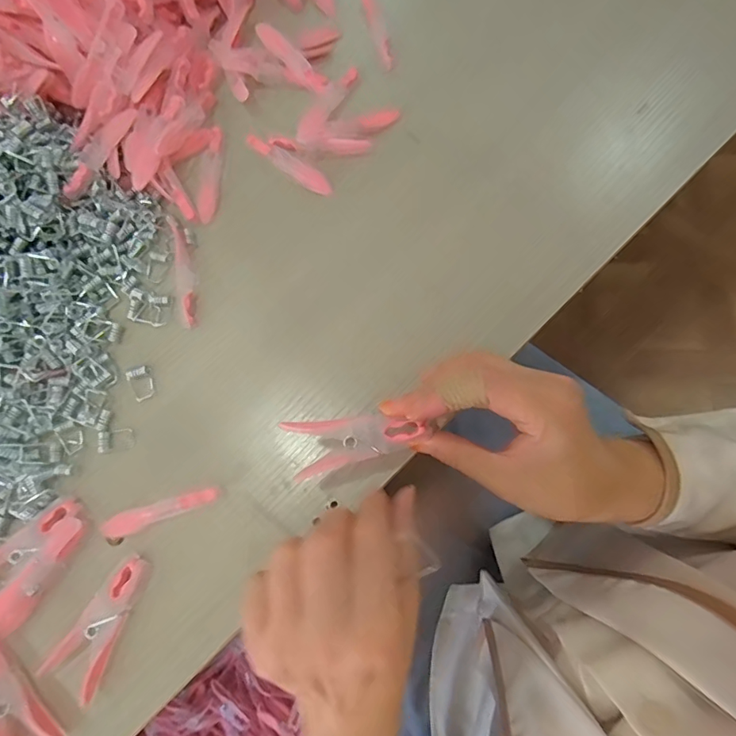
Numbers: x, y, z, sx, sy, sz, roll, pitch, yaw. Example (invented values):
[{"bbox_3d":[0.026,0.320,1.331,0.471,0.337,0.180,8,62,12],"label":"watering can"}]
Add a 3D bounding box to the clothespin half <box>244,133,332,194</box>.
[{"bbox_3d":[-0.059,-0.153,0.348,0.078,0.005,0.013,37,82,13],"label":"clothespin half"}]

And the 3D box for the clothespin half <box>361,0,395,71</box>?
[{"bbox_3d":[0.007,-0.271,0.378,0.010,0.012,0.081,-15,74,1],"label":"clothespin half"}]

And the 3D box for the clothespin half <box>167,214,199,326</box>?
[{"bbox_3d":[-0.130,-0.071,0.336,0.013,0.008,0.086,-14,74,2],"label":"clothespin half"}]

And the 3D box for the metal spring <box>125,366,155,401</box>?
[{"bbox_3d":[-0.153,0.010,0.319,0.015,0.005,0.021,-21,74,0],"label":"metal spring"}]

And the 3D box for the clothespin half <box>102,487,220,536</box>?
[{"bbox_3d":[-0.130,0.089,0.293,0.075,0.006,0.014,-21,74,0],"label":"clothespin half"}]

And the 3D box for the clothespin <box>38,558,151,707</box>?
[{"bbox_3d":[-0.154,0.148,0.278,0.030,0.014,0.073,25,79,11],"label":"clothespin"}]

